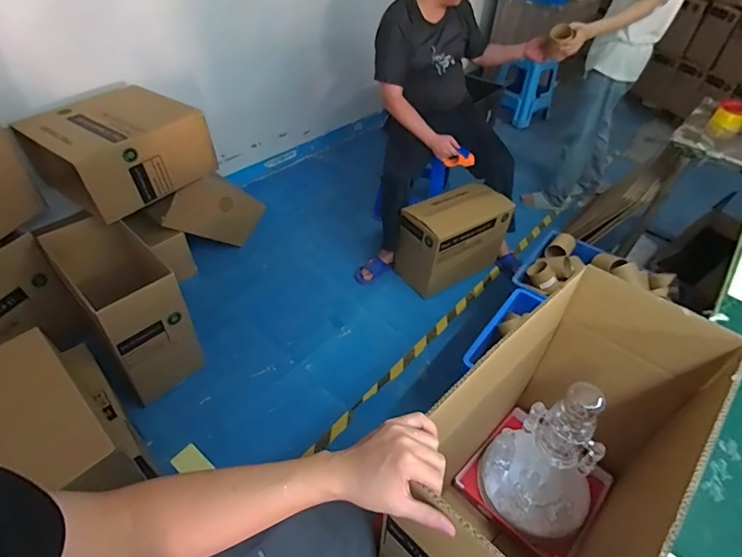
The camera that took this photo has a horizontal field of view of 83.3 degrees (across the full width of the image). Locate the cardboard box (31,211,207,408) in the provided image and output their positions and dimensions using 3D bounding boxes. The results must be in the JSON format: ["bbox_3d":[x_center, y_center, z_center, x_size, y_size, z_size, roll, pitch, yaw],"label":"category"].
[{"bbox_3d":[-0.857,0.087,1.503,0.270,0.459,0.507,-33,55,-31],"label":"cardboard box"}]

